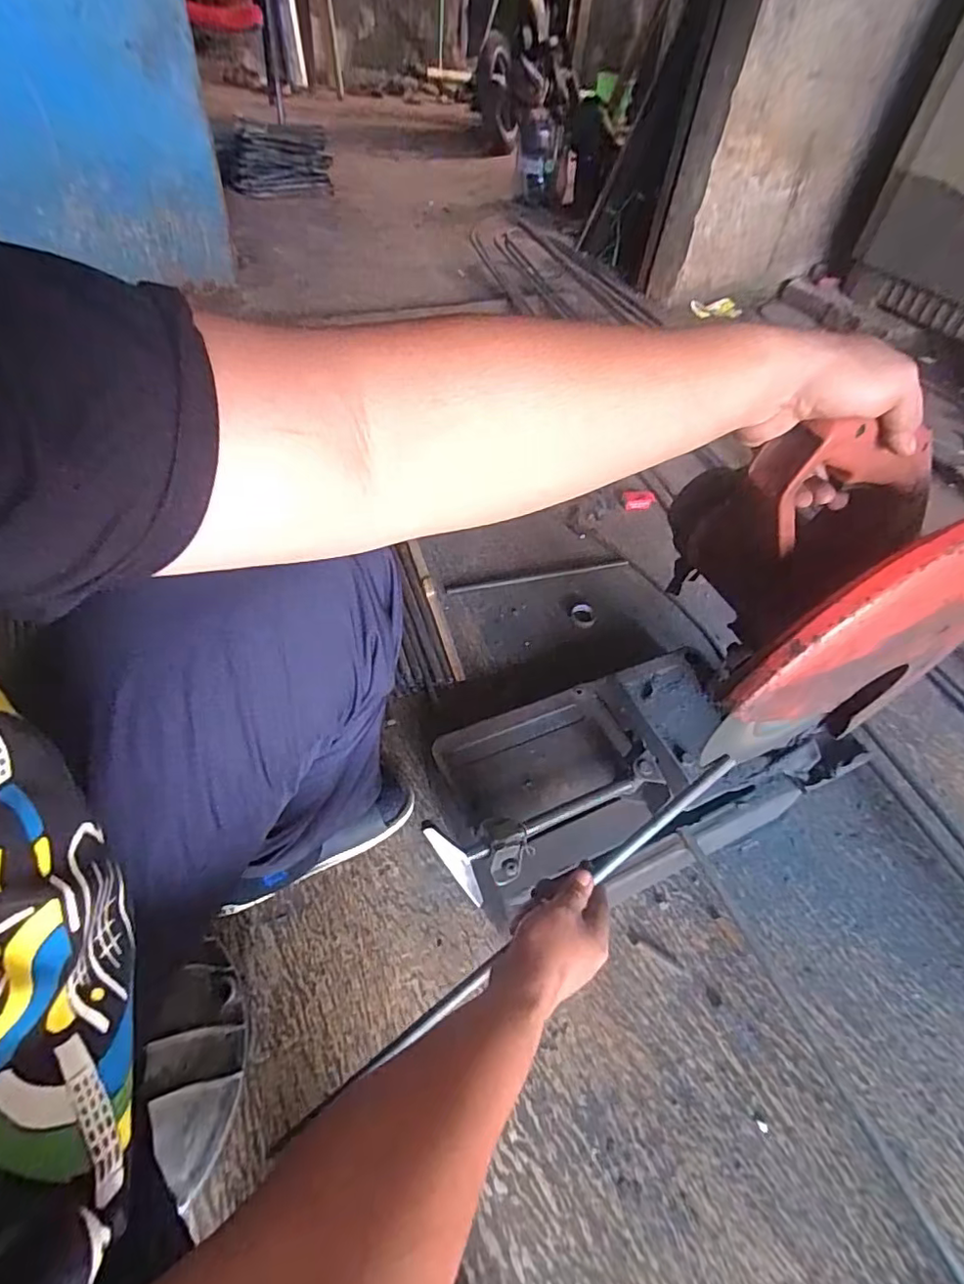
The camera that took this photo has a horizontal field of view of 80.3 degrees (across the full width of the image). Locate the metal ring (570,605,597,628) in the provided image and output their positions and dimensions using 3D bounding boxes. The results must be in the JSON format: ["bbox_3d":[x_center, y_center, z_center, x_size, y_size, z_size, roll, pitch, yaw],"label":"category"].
[{"bbox_3d":[0.172,-0.044,0.968,0.043,0.006,0.050,4,52,-2],"label":"metal ring"}]

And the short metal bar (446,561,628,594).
[{"bbox_3d":[0.104,-0.116,1.013,0.341,0.007,0.015,-11,54,-13],"label":"short metal bar"}]

